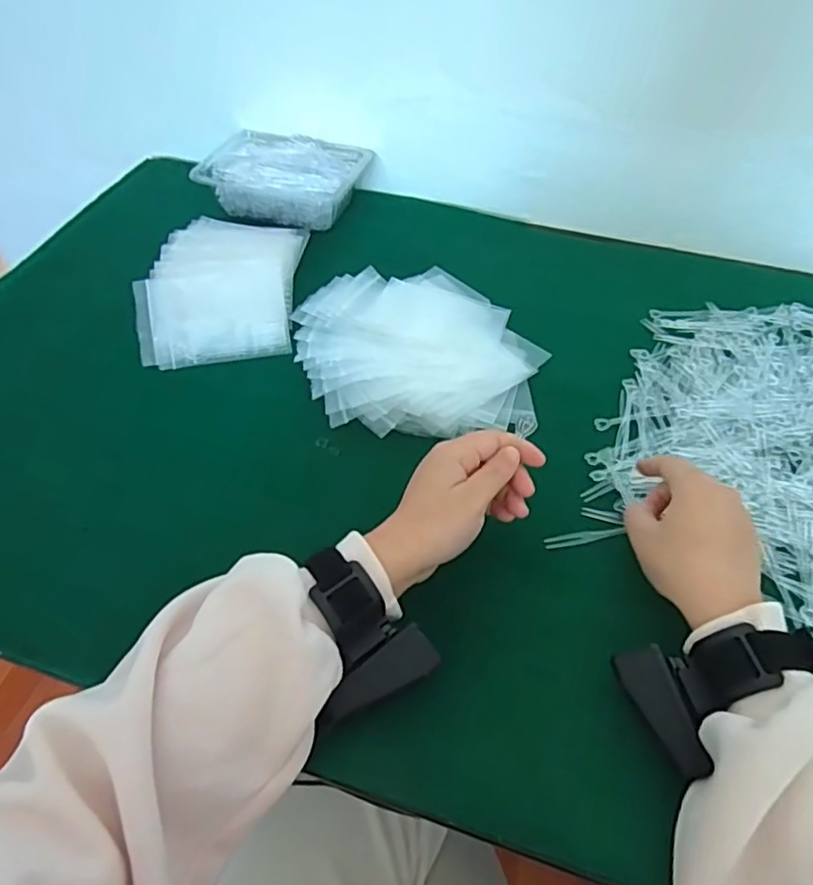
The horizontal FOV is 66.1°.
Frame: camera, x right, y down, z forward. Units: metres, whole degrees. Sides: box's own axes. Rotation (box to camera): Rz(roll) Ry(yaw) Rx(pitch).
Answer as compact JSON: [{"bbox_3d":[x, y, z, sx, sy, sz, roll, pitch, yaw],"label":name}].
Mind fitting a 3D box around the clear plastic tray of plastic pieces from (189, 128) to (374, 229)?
[{"bbox_3d":[-0.140,-0.307,0.726,0.175,0.053,0.119,15,52,12],"label":"clear plastic tray of plastic pieces"}]

